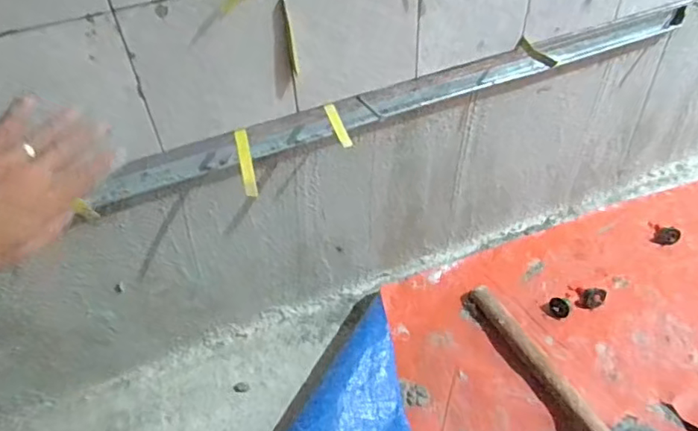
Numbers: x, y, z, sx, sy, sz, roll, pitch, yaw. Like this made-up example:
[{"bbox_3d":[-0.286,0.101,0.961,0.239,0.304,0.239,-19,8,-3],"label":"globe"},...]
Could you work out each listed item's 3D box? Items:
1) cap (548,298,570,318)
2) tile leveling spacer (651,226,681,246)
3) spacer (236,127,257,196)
[{"bbox_3d":[0.324,0.142,0.851,0.029,0.020,0.028,-2,45,2],"label":"cap"},{"bbox_3d":[0.548,0.034,0.953,0.041,0.020,0.035,18,49,20],"label":"tile leveling spacer"},{"bbox_3d":[-0.111,-0.057,0.595,0.013,0.012,0.075,-10,86,-6],"label":"spacer"}]

